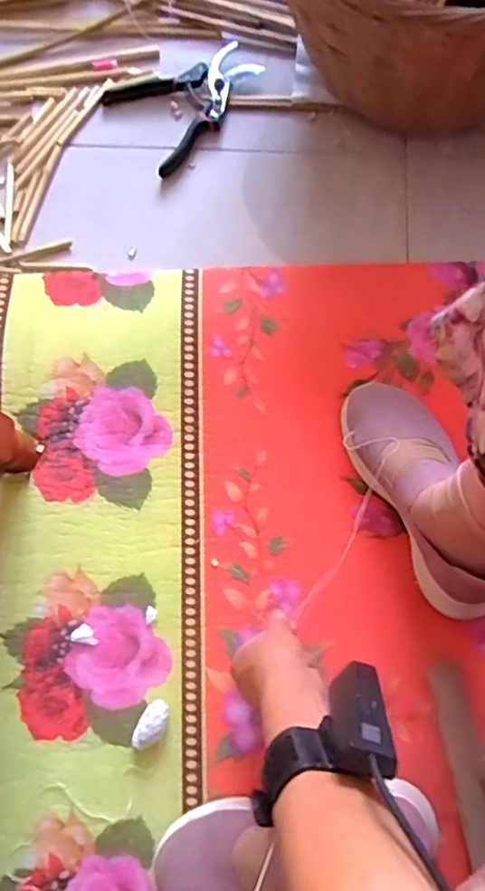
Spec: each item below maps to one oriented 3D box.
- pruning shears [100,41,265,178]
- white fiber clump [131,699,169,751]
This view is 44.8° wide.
[{"bbox_3d":[-0.067,-0.446,0.753,0.181,0.016,0.137,-36,80,-6],"label":"pruning shears"},{"bbox_3d":[-0.090,0.275,0.581,0.027,0.020,0.046,27,80,6],"label":"white fiber clump"}]

